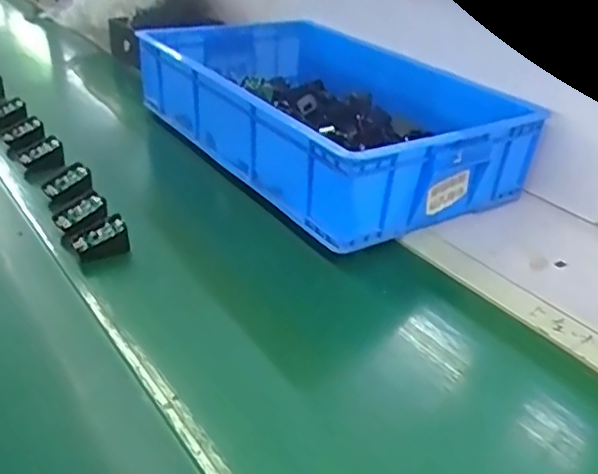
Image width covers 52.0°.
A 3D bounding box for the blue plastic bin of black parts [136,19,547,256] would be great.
[{"bbox_3d":[0.048,-0.249,1.119,0.505,0.146,0.707,-16,37,-30],"label":"blue plastic bin of black parts"}]

